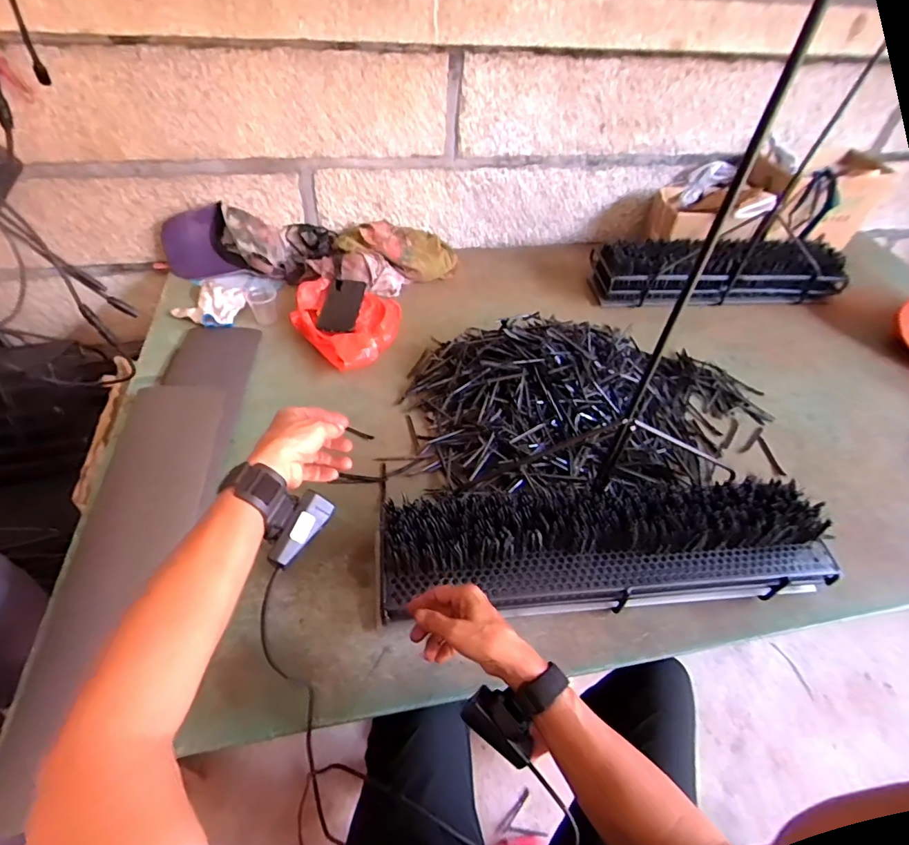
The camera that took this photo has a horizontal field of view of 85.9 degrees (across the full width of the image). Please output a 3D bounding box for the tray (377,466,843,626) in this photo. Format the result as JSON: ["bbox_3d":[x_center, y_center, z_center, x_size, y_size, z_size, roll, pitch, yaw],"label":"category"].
[{"bbox_3d":[0.204,0.160,0.647,0.592,0.099,0.140,0,48,-6],"label":"tray"}]

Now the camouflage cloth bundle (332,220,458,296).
[{"bbox_3d":[-0.134,-0.399,1.158,0.279,0.083,0.198,-11,50,-15],"label":"camouflage cloth bundle"}]

